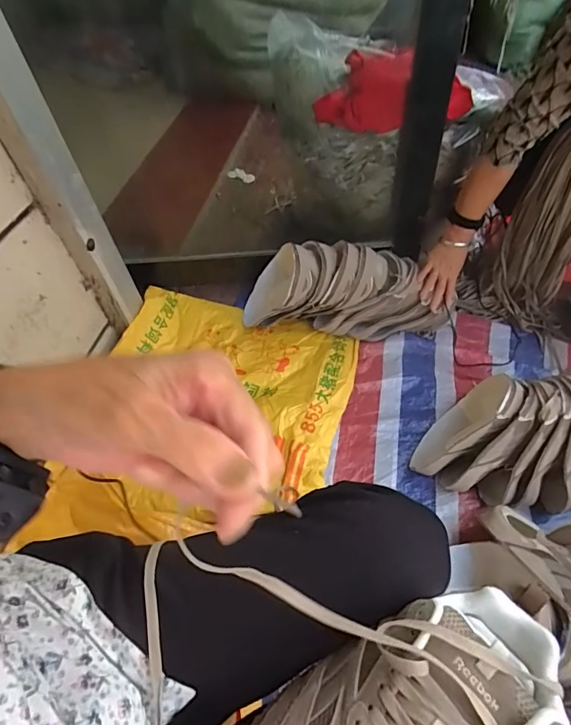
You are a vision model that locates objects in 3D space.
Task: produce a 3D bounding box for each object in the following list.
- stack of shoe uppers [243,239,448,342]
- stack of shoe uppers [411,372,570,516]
[{"bbox_3d":[0.125,-0.160,1.010,0.456,0.208,0.152,-1,53,4],"label":"stack of shoe uppers"},{"bbox_3d":[0.477,0.125,0.774,0.453,0.156,0.237,-4,52,2],"label":"stack of shoe uppers"}]

